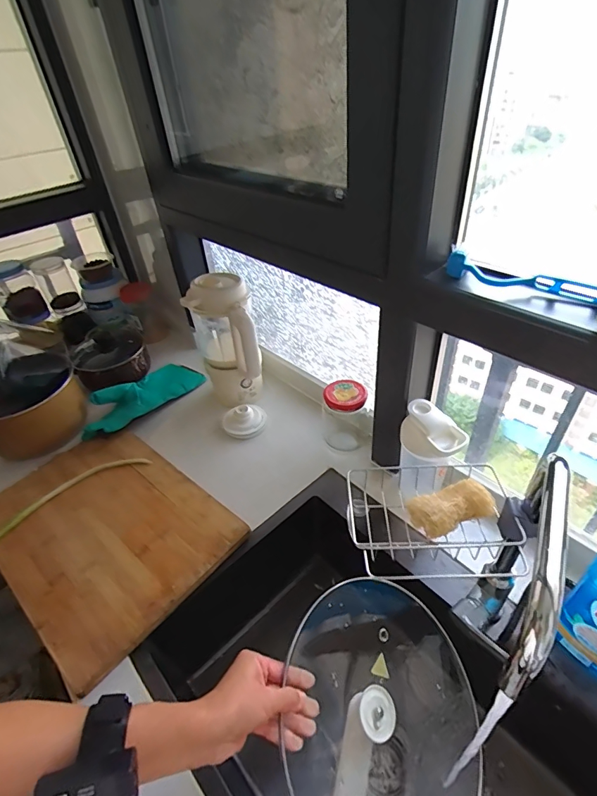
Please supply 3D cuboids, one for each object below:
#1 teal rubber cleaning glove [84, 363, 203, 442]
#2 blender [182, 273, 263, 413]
[{"bbox_3d":[-0.373,0.000,0.990,0.126,0.070,0.304,21,48,28],"label":"teal rubber cleaning glove"},{"bbox_3d":[-0.152,-0.108,0.894,0.125,0.282,0.132,-10,41,-5],"label":"blender"}]

